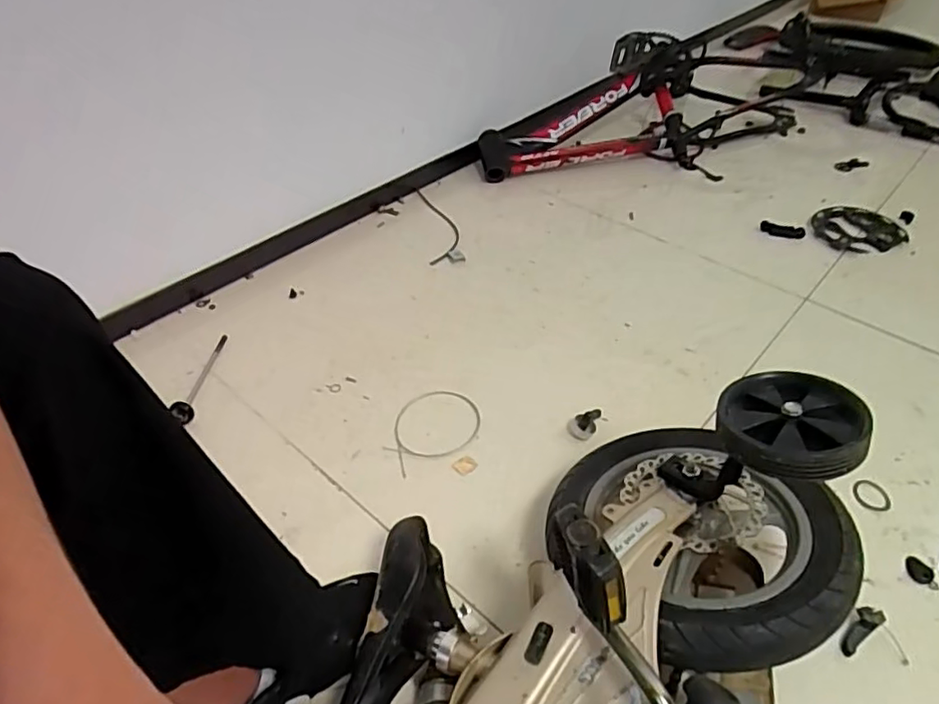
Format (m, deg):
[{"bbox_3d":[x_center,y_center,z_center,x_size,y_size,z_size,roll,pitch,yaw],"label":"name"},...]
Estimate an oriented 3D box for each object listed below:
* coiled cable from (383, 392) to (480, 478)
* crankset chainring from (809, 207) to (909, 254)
[{"bbox_3d":[-0.056,0.102,0.840,0.143,0.009,0.115,-24,49,-23],"label":"coiled cable"},{"bbox_3d":[0.789,-0.249,1.224,0.167,0.021,0.156,17,46,17],"label":"crankset chainring"}]

